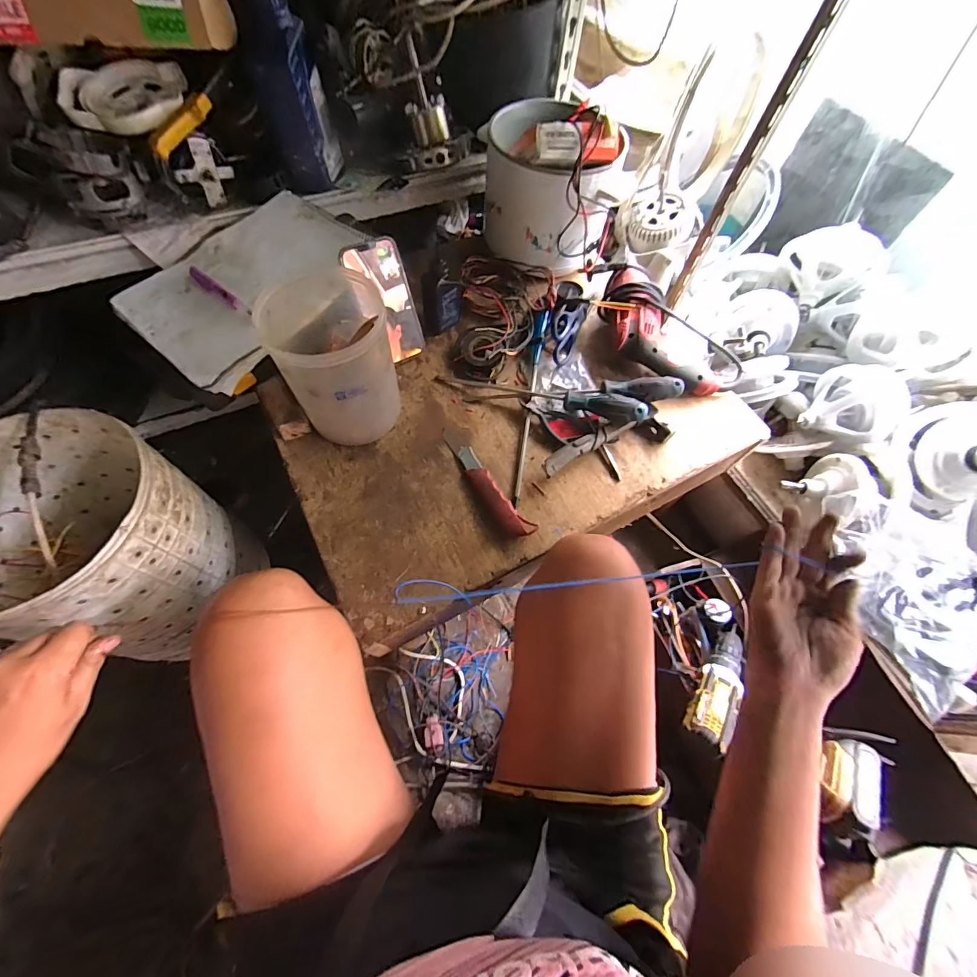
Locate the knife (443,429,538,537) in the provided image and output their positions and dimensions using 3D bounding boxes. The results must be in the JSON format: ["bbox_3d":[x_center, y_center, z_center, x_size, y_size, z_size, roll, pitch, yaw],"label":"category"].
[{"bbox_3d":[-0.008,-0.012,0.552,0.036,0.023,0.191,-30,70,-17],"label":"knife"}]

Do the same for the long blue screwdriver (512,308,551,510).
[{"bbox_3d":[0.061,-0.135,0.608,0.021,0.028,0.344,11,64,2],"label":"long blue screwdriver"}]

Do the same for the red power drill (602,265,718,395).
[{"bbox_3d":[0.246,-0.243,0.646,0.130,0.075,0.251,-20,67,-13],"label":"red power drill"}]

